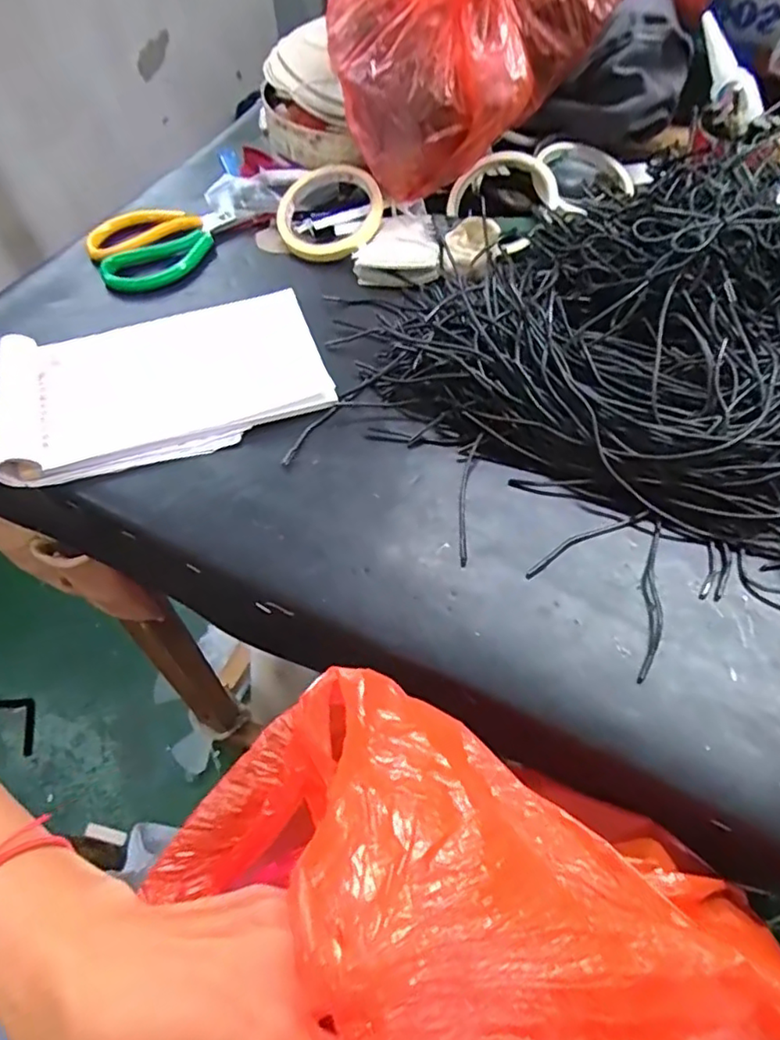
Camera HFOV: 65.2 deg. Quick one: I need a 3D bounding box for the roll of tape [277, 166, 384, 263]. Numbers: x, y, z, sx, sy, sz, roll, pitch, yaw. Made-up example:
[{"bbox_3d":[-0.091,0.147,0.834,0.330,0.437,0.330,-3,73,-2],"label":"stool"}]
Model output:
[{"bbox_3d":[-0.052,-0.267,0.531,0.091,0.015,0.091,-1,81,9],"label":"roll of tape"}]

